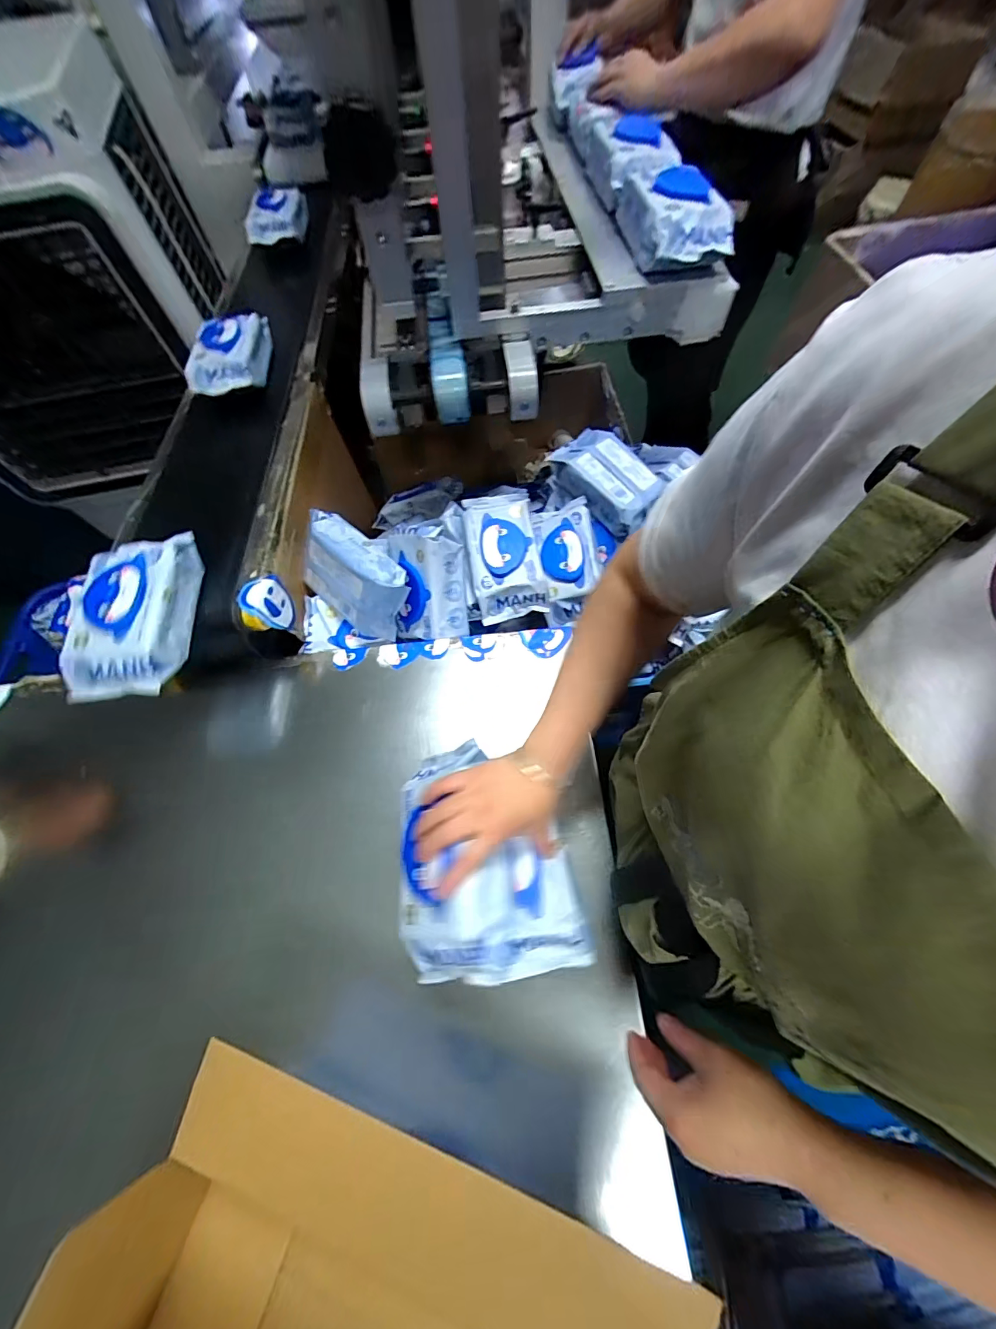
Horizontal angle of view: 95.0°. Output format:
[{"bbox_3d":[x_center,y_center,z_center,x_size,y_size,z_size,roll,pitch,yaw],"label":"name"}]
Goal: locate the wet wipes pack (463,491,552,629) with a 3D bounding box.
[{"bbox_3d":[0.007,-0.186,0.720,0.109,0.060,0.206,-12,63,-2],"label":"wet wipes pack"}]

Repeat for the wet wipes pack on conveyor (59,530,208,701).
[{"bbox_3d":[-0.469,-0.074,0.582,0.135,0.053,0.235,-11,63,-2],"label":"wet wipes pack on conveyor"}]

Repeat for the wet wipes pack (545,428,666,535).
[{"bbox_3d":[0.190,-0.325,0.785,0.114,0.065,0.200,-35,67,-13],"label":"wet wipes pack"}]

